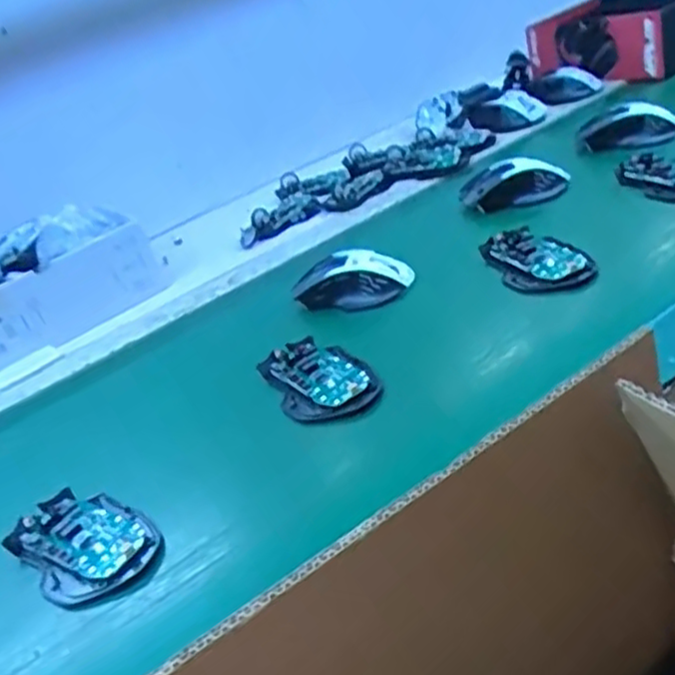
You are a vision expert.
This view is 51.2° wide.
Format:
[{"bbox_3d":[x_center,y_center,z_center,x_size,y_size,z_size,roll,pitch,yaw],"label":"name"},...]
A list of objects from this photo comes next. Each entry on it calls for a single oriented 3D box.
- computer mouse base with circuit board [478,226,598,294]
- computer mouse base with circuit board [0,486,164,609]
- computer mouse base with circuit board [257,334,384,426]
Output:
[{"bbox_3d":[0.178,-0.067,0.617,0.066,0.034,0.103,-11,22,-14],"label":"computer mouse base with circuit board"},{"bbox_3d":[-0.166,0.140,0.473,0.074,0.028,0.119,-22,27,-37],"label":"computer mouse base with circuit board"},{"bbox_3d":[-0.014,0.033,0.557,0.070,0.018,0.103,-28,39,-13],"label":"computer mouse base with circuit board"}]

